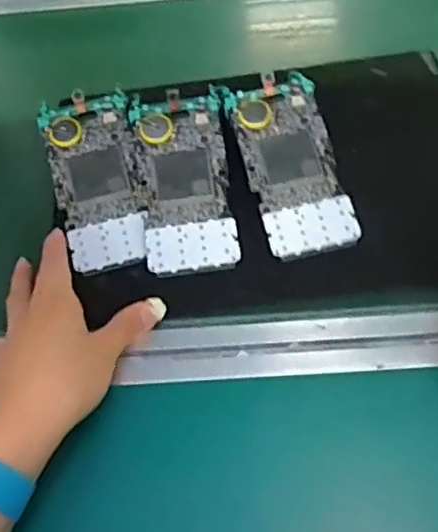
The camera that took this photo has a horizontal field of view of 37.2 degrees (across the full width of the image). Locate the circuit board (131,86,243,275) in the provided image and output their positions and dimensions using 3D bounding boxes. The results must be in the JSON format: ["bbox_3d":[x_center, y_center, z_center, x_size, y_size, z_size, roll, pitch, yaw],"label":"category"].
[{"bbox_3d":[-0.025,-0.064,0.480,0.064,0.007,0.142,-7,71,-1],"label":"circuit board"}]

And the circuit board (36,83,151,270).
[{"bbox_3d":[-0.091,-0.065,0.485,0.064,0.008,0.139,-12,72,-5],"label":"circuit board"}]

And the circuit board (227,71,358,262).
[{"bbox_3d":[0.054,-0.076,0.481,0.066,0.004,0.139,-13,73,-5],"label":"circuit board"}]

